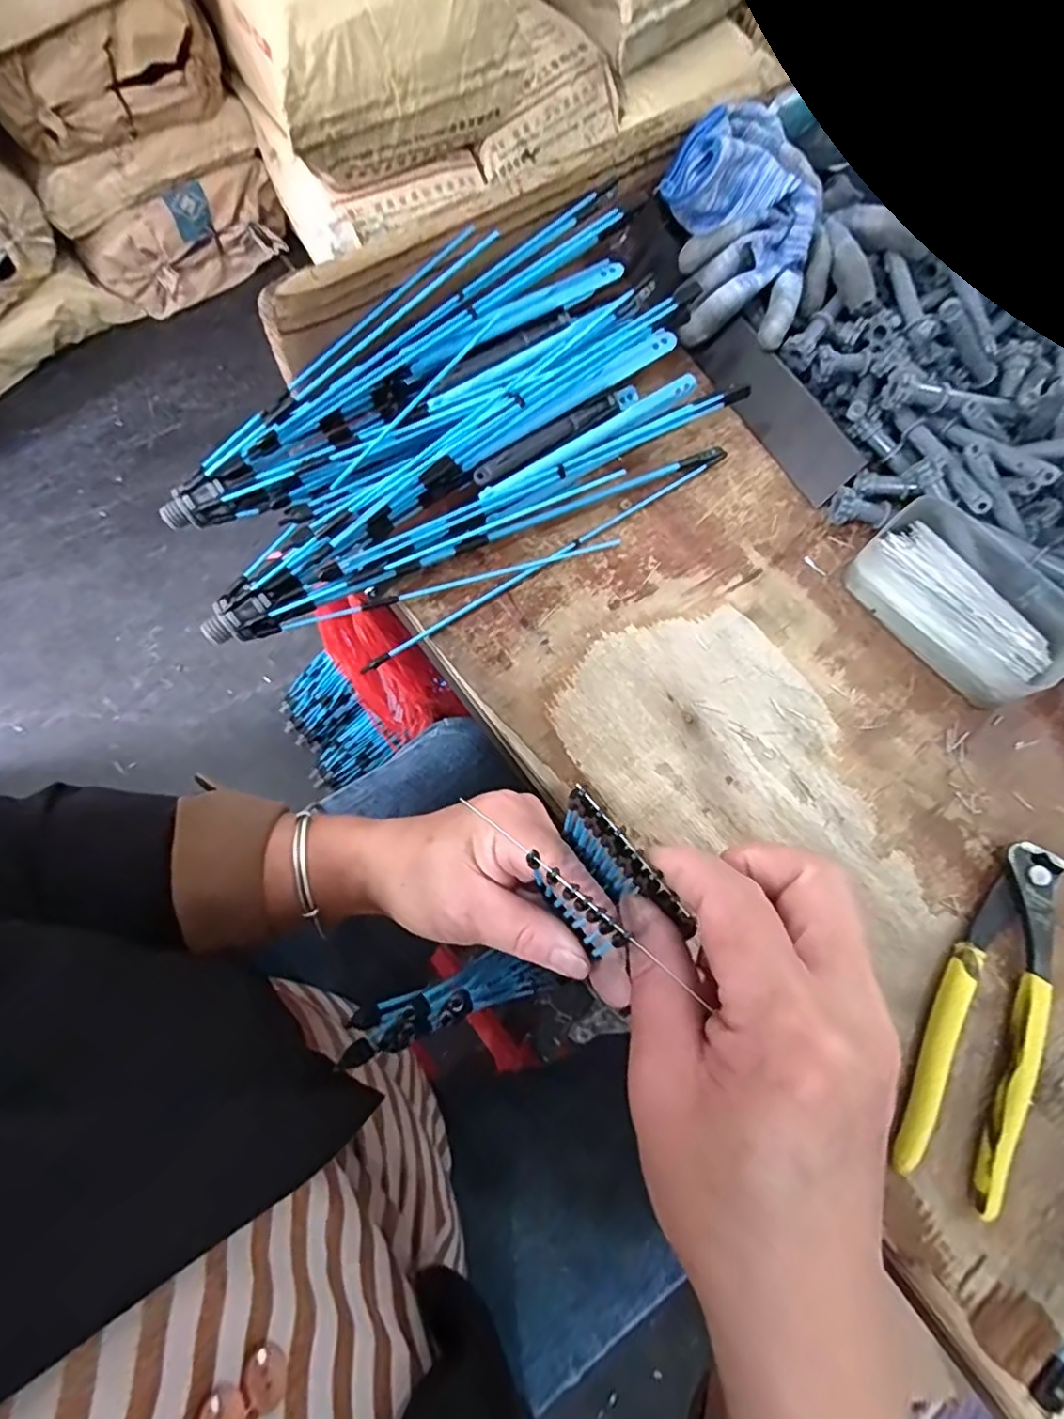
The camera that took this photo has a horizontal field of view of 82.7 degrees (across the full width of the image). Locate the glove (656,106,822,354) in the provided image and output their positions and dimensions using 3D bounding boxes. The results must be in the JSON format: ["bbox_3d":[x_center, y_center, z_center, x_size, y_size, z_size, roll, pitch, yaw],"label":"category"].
[{"bbox_3d":[0.128,-0.301,0.376,0.091,0.063,0.120,11,71,2],"label":"glove"}]

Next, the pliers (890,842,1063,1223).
[{"bbox_3d":[0.219,0.142,0.289,0.046,0.017,0.163,27,73,7],"label":"pliers"}]

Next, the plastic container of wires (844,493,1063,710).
[{"bbox_3d":[0.243,-0.060,0.342,0.072,0.029,0.117,-38,77,-13],"label":"plastic container of wires"}]

